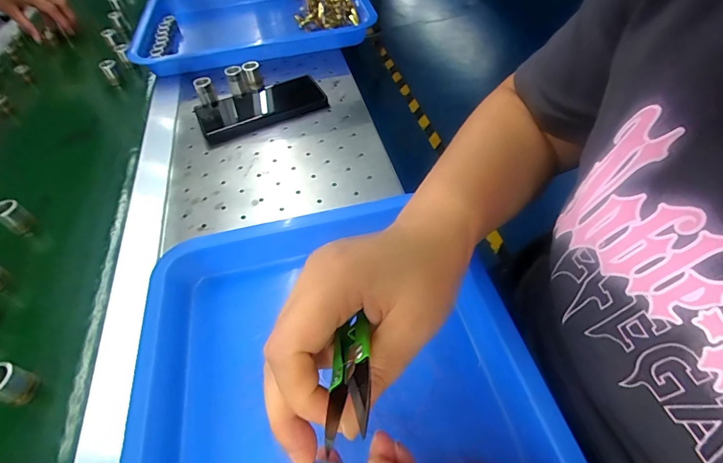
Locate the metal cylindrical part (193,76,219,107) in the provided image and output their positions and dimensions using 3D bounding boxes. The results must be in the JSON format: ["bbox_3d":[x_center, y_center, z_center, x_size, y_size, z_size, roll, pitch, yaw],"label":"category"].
[{"bbox_3d":[-0.210,-0.187,0.527,0.023,0.034,0.027,-20,51,-10],"label":"metal cylindrical part"}]

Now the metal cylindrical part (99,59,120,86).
[{"bbox_3d":[-0.388,-0.248,0.604,0.021,0.035,0.021,-3,50,4],"label":"metal cylindrical part"}]

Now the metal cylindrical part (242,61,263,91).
[{"bbox_3d":[-0.151,-0.219,0.545,0.021,0.034,0.019,-18,51,-8],"label":"metal cylindrical part"}]

